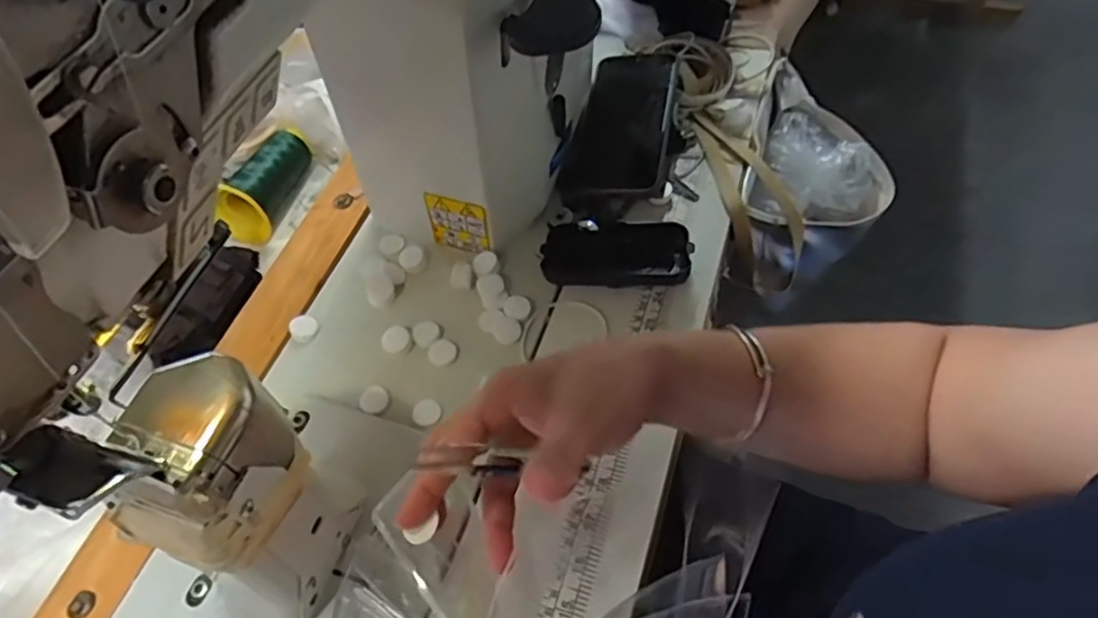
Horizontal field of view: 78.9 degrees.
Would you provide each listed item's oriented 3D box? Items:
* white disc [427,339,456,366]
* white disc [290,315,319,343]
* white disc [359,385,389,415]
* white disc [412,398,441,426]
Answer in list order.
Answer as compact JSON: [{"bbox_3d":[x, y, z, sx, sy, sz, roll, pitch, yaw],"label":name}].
[{"bbox_3d":[-0.079,0.031,0.492,0.020,0.004,0.021,-5,53,6],"label":"white disc"},{"bbox_3d":[-0.186,0.013,0.506,0.020,0.004,0.023,-26,54,-10],"label":"white disc"},{"bbox_3d":[-0.124,0.064,0.471,0.021,0.004,0.021,-5,53,6],"label":"white disc"},{"bbox_3d":[-0.086,0.073,0.470,0.019,0.004,0.019,-5,53,6],"label":"white disc"}]

